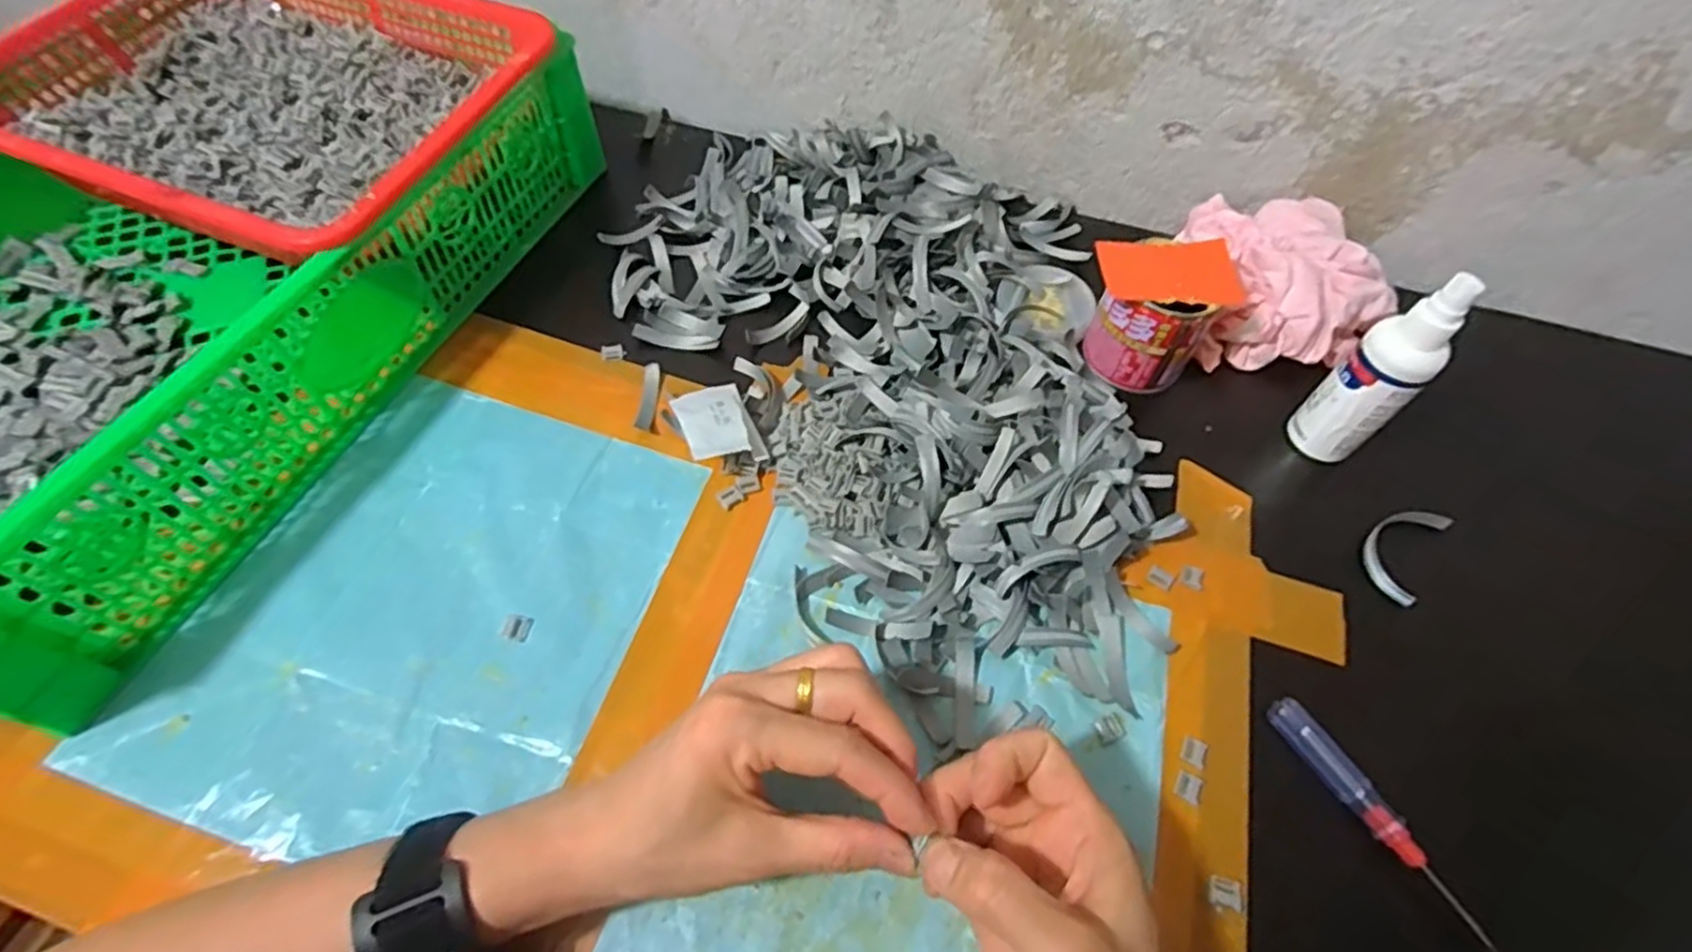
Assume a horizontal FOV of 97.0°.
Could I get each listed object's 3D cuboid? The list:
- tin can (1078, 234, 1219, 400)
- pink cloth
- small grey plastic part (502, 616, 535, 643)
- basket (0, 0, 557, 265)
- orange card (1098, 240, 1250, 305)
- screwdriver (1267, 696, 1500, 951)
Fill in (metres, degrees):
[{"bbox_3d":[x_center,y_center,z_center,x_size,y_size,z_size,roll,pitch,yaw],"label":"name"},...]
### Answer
[{"bbox_3d":[0.190,-0.095,0.466,0.060,0.067,0.060,1,56,-2],"label":"tin can"},{"bbox_3d":[0.290,-0.131,0.504,0.114,0.066,0.121,3,56,-1],"label":"pink cloth"},{"bbox_3d":[-0.166,0.076,0.378,0.014,0.004,0.013,12,57,5],"label":"small grey plastic part"},{"bbox_3d":[-0.359,-0.236,0.478,0.299,0.071,0.237,19,58,10],"label":"basket"},{"bbox_3d":[0.193,-0.122,0.444,0.080,0.007,0.053,-6,57,-6],"label":"orange card"},{"bbox_3d":[0.245,0.158,0.345,0.015,0.017,0.120,-25,61,-18],"label":"screwdriver"}]

